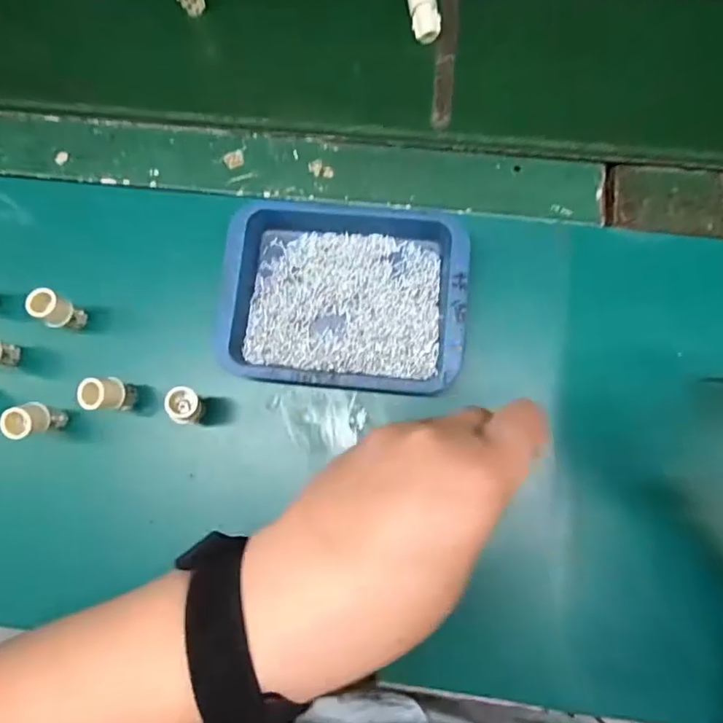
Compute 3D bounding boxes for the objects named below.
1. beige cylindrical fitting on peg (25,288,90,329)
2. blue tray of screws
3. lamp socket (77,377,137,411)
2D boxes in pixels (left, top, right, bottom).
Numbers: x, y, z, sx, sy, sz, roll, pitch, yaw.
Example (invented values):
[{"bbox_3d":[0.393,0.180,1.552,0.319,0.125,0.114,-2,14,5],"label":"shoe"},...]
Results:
[{"bbox_3d":[-0.201,-0.033,0.348,0.018,0.038,0.020,19,80,5],"label":"beige cylindrical fitting on peg"},{"bbox_3d":[-0.011,-0.044,0.348,0.156,0.027,0.122,6,80,2],"label":"blue tray of screws"},{"bbox_3d":[-0.162,0.022,0.340,0.017,0.045,0.022,8,80,3],"label":"lamp socket"}]

